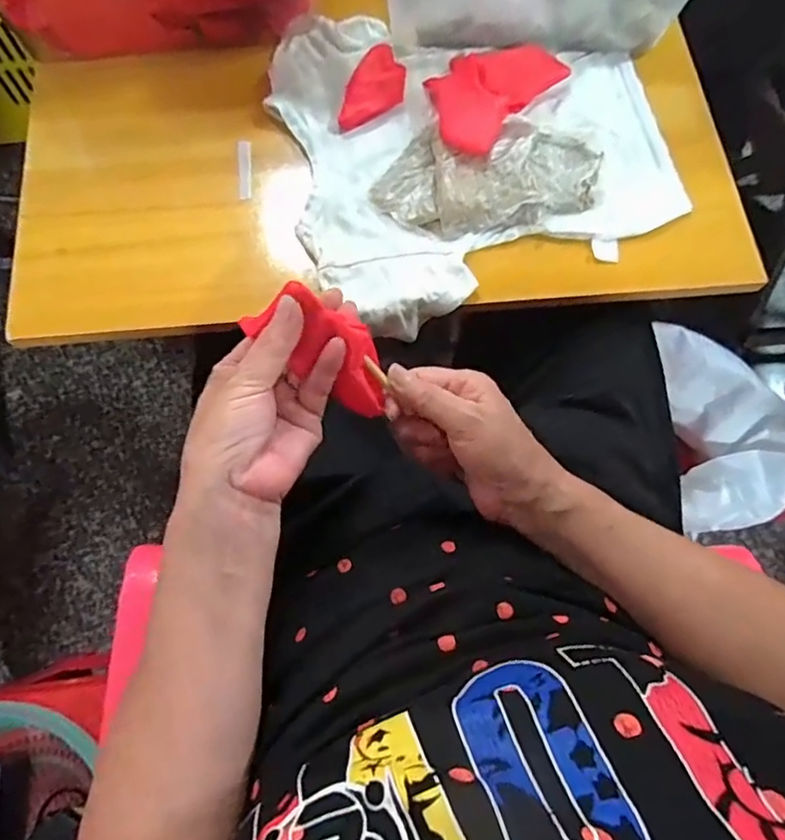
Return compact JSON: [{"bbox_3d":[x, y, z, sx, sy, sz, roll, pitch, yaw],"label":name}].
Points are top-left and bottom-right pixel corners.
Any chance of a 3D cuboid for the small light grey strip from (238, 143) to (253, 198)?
[{"bbox_3d":[-0.125,-0.211,0.501,0.011,0.005,0.060,-6,72,-4],"label":"small light grey strip"}]

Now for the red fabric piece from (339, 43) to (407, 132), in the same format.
[{"bbox_3d":[-0.015,-0.292,0.518,0.052,0.009,0.088,6,72,0],"label":"red fabric piece"}]

